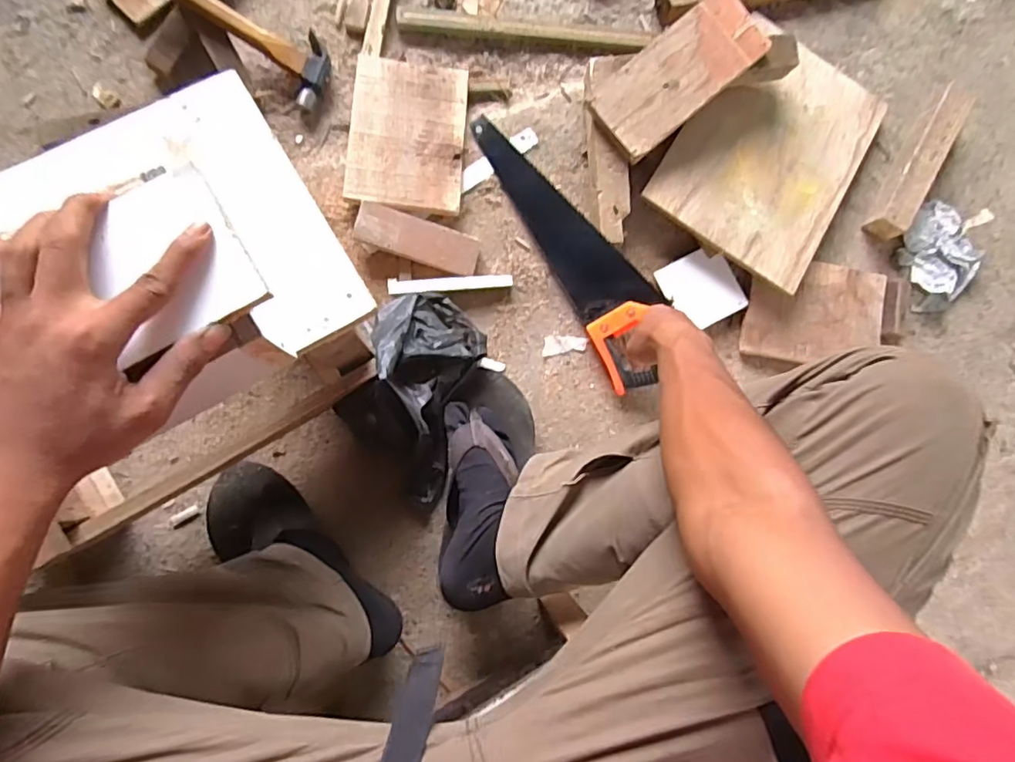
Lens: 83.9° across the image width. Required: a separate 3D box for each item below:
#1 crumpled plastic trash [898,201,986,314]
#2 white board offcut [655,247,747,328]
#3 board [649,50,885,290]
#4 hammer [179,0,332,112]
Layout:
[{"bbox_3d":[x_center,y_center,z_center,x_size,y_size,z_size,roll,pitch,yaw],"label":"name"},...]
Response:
[{"bbox_3d":[0.624,-0.181,0.816,0.106,0.028,0.147,-18,88,-9],"label":"crumpled plastic trash"},{"bbox_3d":[0.262,-0.124,0.757,0.095,0.010,0.097,-27,90,-9],"label":"white board offcut"},{"bbox_3d":[0.360,-0.313,0.767,0.232,0.015,0.334,32,78,-3],"label":"board"},{"bbox_3d":[-0.351,-0.441,0.672,0.282,0.025,0.082,26,82,-24],"label":"hammer"}]

